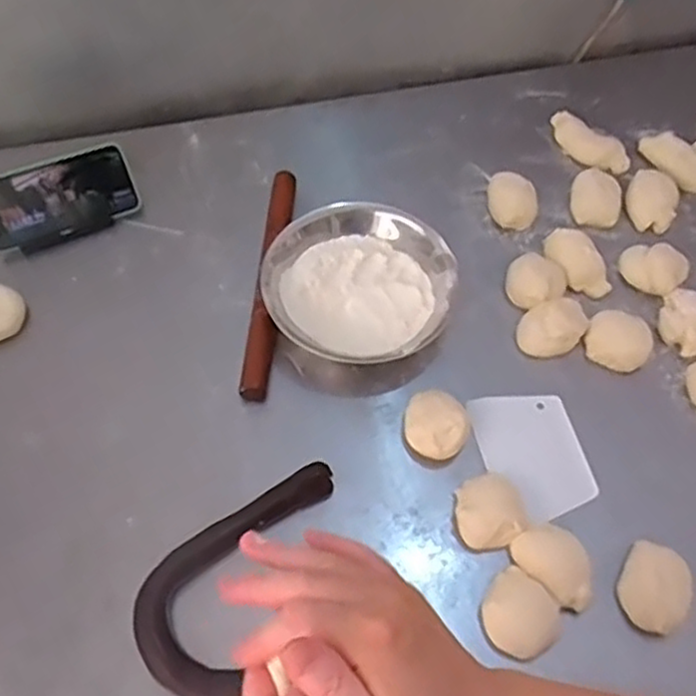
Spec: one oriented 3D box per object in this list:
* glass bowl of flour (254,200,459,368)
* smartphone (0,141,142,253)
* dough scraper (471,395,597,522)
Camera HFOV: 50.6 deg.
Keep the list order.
[{"bbox_3d":[0.014,-0.060,0.736,0.183,0.057,0.178,-27,63,-16],"label":"glass bowl of flour"},{"bbox_3d":[-0.312,-0.163,0.792,0.161,0.013,0.078,-23,104,-15],"label":"smartphone"},{"bbox_3d":[0.173,0.097,0.690,0.088,0.005,0.124,-15,61,-1],"label":"dough scraper"}]

